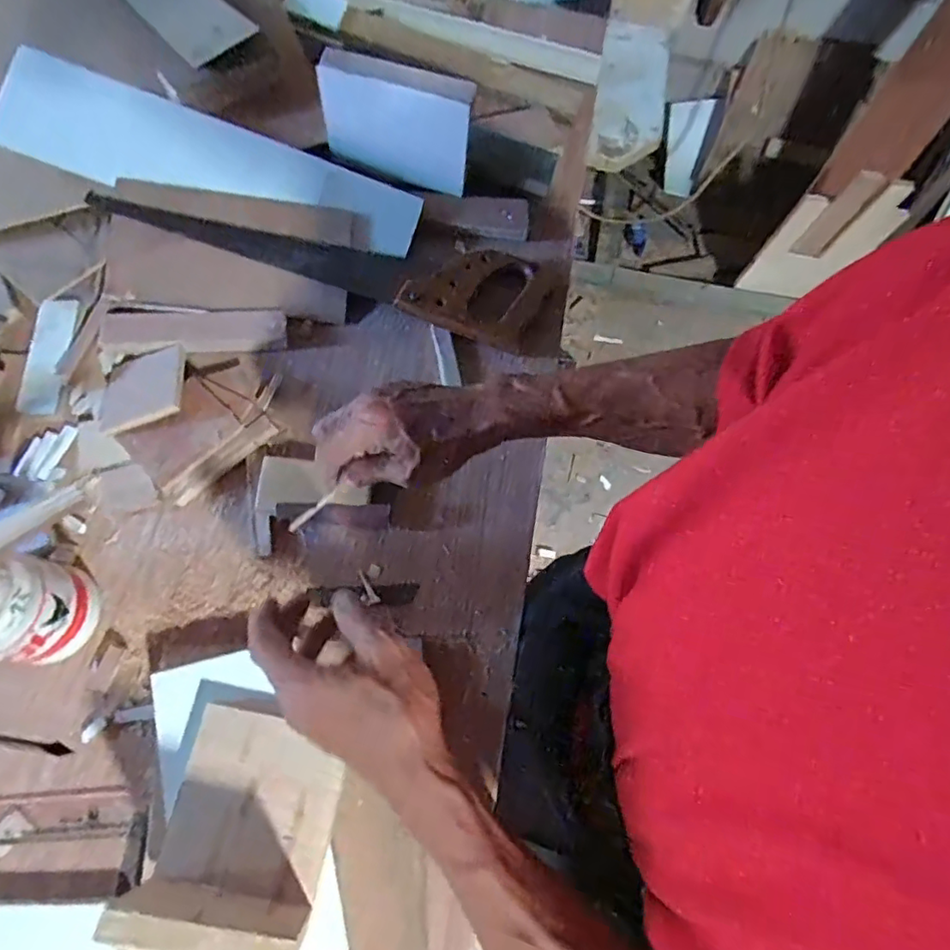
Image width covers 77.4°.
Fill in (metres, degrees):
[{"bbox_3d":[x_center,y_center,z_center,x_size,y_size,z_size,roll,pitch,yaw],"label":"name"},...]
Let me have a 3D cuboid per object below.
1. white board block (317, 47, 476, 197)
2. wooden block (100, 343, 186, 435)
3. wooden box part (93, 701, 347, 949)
[{"bbox_3d":[-0.077,-0.350,0.595,0.145,0.118,0.022,13,70,-1],"label":"white board block"},{"bbox_3d":[-0.304,-0.079,0.543,0.077,0.011,0.085,-17,60,7],"label":"wooden block"},{"bbox_3d":[-0.155,0.230,0.388,0.124,0.086,0.132,15,70,0],"label":"wooden box part"}]

